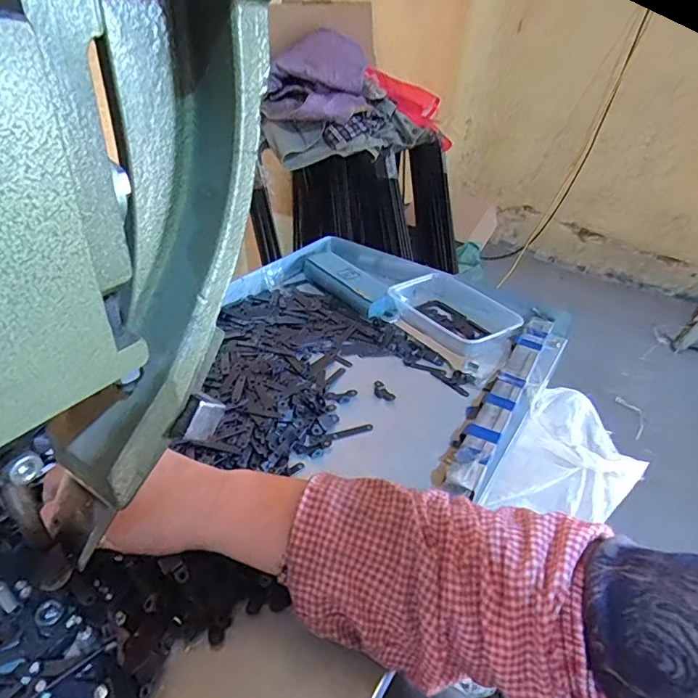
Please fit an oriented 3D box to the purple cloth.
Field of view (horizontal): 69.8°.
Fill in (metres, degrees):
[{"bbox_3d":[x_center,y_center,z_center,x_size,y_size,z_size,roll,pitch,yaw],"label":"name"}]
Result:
[{"bbox_3d":[-0.093,-0.738,1.360,0.265,0.203,0.103,-1,36,-8],"label":"purple cloth"}]

